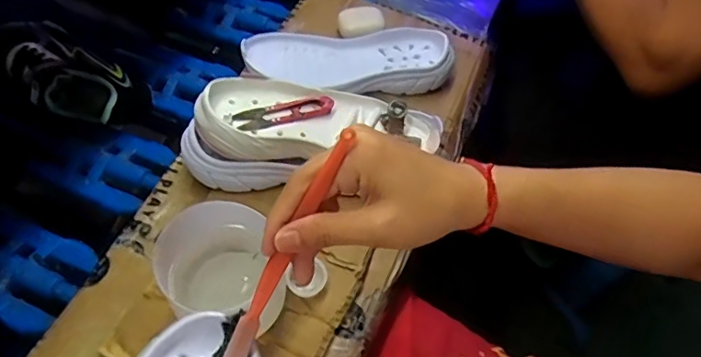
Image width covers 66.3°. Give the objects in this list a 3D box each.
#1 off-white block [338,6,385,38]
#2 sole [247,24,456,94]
[{"bbox_3d":[0.014,-0.200,0.681,0.056,0.024,0.033,-3,56,-7],"label":"off-white block"},{"bbox_3d":[-0.001,-0.140,0.632,0.241,0.034,0.083,0,56,-4],"label":"sole"}]

